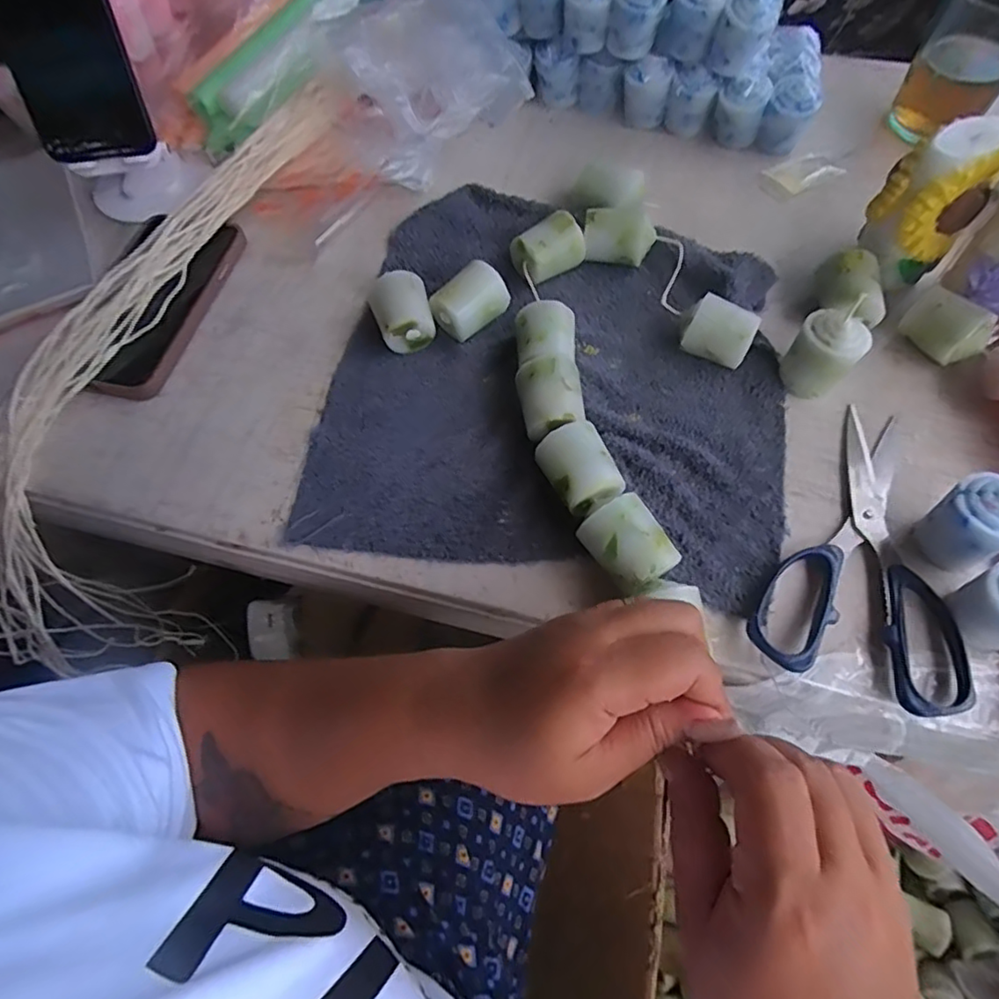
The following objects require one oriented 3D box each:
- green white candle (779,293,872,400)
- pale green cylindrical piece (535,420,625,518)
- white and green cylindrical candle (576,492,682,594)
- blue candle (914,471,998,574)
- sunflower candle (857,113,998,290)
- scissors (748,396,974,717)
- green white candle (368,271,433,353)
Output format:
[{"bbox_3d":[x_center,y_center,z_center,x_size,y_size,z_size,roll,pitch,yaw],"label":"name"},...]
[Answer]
[{"bbox_3d":[0.198,-0.090,0.365,0.037,0.055,0.031,33,69,18],"label":"green white candle"},{"bbox_3d":[0.045,-0.014,0.336,0.034,0.035,0.046,-24,65,-9],"label":"pale green cylindrical piece"},{"bbox_3d":[0.068,0.026,0.316,0.035,0.036,0.044,-31,66,-12],"label":"white and green cylindrical candle"},{"bbox_3d":[0.244,0.013,0.312,0.033,0.048,0.037,-29,66,-12],"label":"blue candle"},{"bbox_3d":[0.275,-0.185,0.388,0.048,0.096,0.048,-17,64,-6],"label":"sunflower candle"},{"bbox_3d":[0.213,0.030,0.325,0.103,0.013,0.174,29,68,16],"label":"scissors"},{"bbox_3d":[-0.064,-0.122,0.395,0.036,0.040,0.038,-17,64,-6],"label":"green white candle"}]

